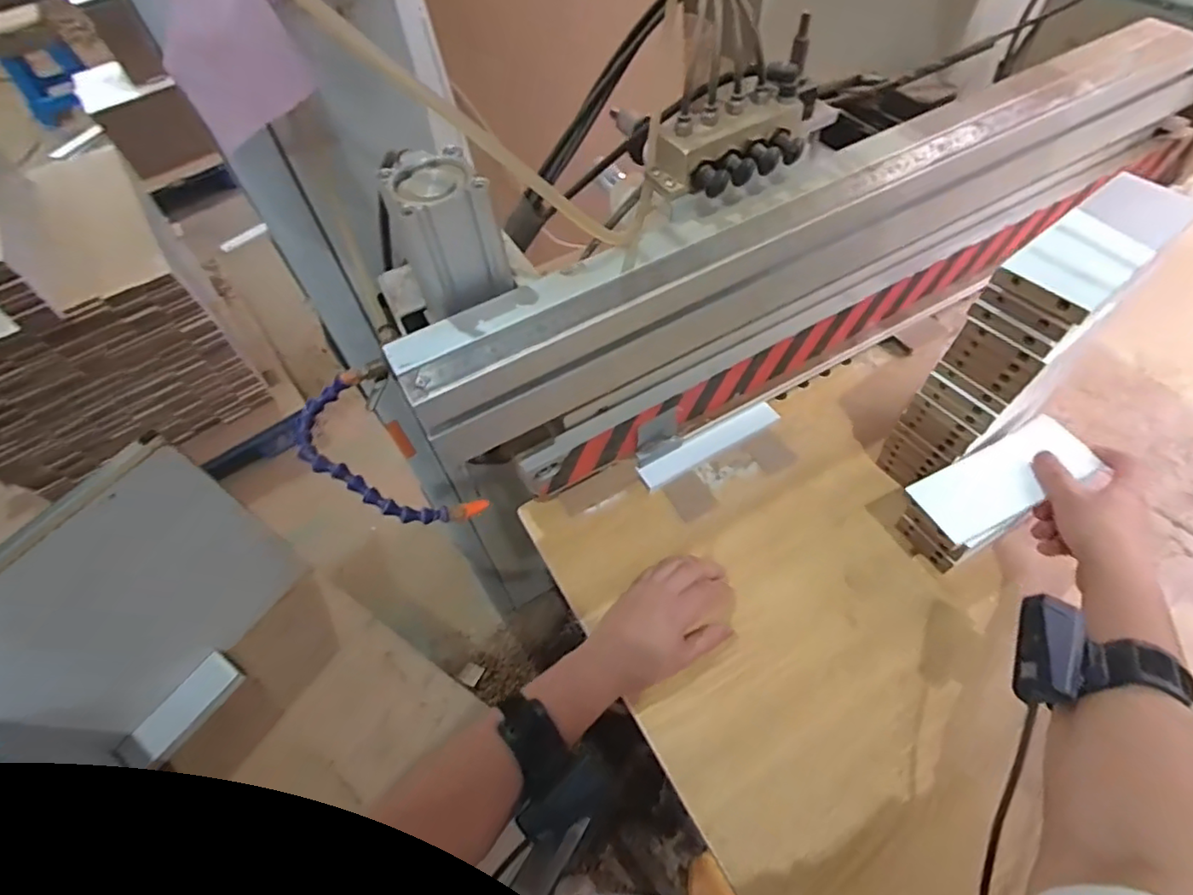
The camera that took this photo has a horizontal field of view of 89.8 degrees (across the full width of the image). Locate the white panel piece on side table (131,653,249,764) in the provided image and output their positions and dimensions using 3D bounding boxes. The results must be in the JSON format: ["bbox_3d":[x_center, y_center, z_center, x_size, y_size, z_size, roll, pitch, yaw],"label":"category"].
[{"bbox_3d":[-0.597,0.377,0.876,0.058,0.022,0.148,29,63,22],"label":"white panel piece on side table"}]

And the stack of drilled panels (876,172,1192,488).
[{"bbox_3d":[0.357,-0.078,0.507,0.158,0.239,0.068,-30,59,-15],"label":"stack of drilled panels"}]

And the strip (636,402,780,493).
[{"bbox_3d":[0.121,-0.002,0.636,0.165,0.018,0.024,-26,58,-13],"label":"strip"}]

